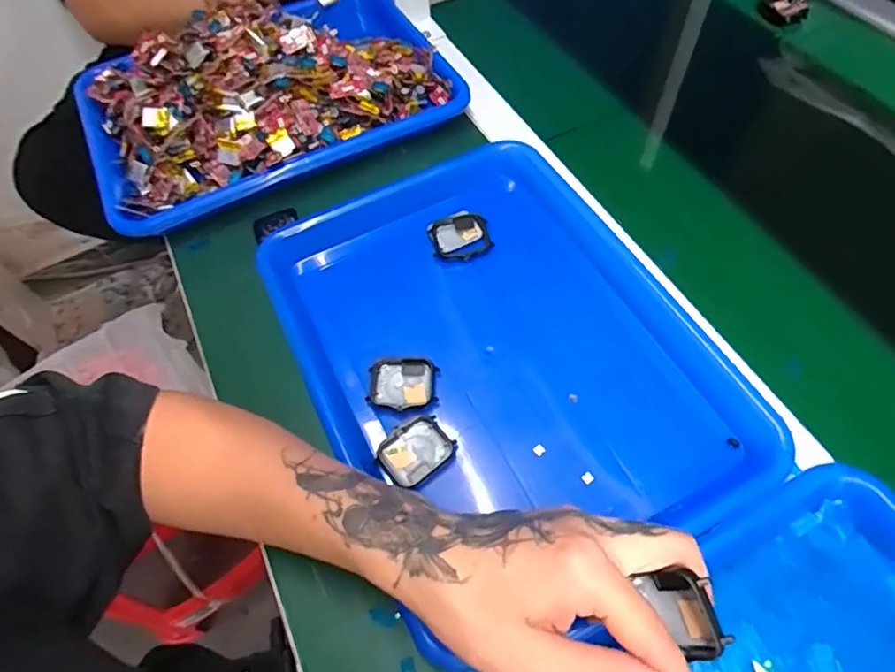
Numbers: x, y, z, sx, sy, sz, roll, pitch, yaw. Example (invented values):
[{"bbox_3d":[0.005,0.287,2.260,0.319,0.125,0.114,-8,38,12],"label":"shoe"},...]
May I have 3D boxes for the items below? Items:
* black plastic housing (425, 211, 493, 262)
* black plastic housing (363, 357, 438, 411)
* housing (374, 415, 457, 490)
[{"bbox_3d":[0.010,-0.082,0.446,0.047,0.014,0.044,-15,60,-4],"label":"black plastic housing"},{"bbox_3d":[-0.031,0.035,0.379,0.047,0.013,0.037,-5,60,2],"label":"black plastic housing"},{"bbox_3d":[-0.021,0.075,0.353,0.045,0.006,0.037,-36,64,-15],"label":"housing"}]

